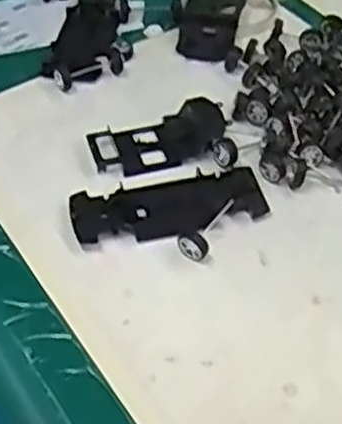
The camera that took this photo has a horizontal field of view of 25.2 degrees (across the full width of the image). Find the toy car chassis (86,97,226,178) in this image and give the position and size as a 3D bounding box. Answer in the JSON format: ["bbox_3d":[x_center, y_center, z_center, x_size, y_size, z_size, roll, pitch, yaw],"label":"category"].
[{"bbox_3d":[-0.009,-0.051,0.541,0.096,0.014,0.049,-19,49,-17],"label":"toy car chassis"}]

